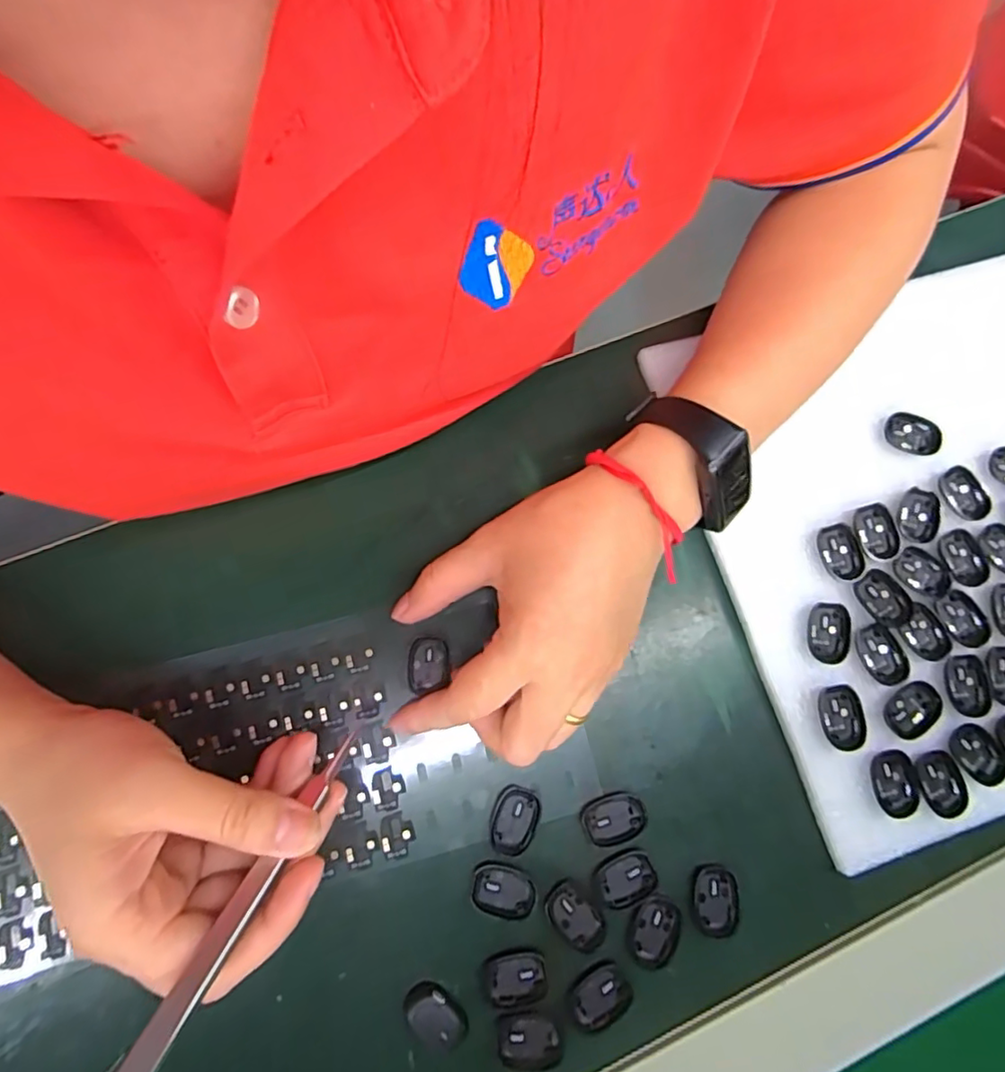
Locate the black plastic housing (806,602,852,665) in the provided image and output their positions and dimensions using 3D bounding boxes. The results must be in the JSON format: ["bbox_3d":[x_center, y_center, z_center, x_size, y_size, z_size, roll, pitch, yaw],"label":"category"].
[{"bbox_3d":[0.153,0.045,0.278,0.019,0.004,0.027,11,77,1],"label":"black plastic housing"}]

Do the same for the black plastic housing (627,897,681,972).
[{"bbox_3d":[0.066,0.171,0.257,0.021,0.004,0.028,20,77,3],"label":"black plastic housing"}]

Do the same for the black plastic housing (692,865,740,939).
[{"bbox_3d":[0.093,0.159,0.260,0.020,0.004,0.028,2,77,-1],"label":"black plastic housing"}]

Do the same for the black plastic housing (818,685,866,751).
[{"bbox_3d":[0.154,0.082,0.270,0.019,0.004,0.027,4,77,-1],"label":"black plastic housing"}]

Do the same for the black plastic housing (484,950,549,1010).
[{"bbox_3d":[0.006,0.187,0.250,0.025,0.004,0.020,-12,78,-4],"label":"black plastic housing"}]

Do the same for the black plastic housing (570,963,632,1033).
[{"bbox_3d":[0.041,0.195,0.251,0.025,0.004,0.020,-34,80,-9],"label":"black plastic housing"}]

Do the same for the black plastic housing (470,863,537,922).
[{"bbox_3d":[0.000,0.154,0.258,0.029,0.004,0.021,16,77,2],"label":"black plastic housing"}]

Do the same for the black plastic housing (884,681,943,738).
[{"bbox_3d":[0.188,0.080,0.273,0.021,0.004,0.028,43,80,7],"label":"black plastic housing"}]

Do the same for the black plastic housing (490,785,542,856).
[{"bbox_3d":[0.005,0.126,0.264,0.020,0.005,0.028,17,77,2],"label":"black plastic housing"}]

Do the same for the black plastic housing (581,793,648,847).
[{"bbox_3d":[0.050,0.127,0.266,0.028,0.004,0.020,-11,78,-4],"label":"black plastic housing"}]

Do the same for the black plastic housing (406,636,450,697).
[{"bbox_3d":[-0.034,0.060,0.275,0.019,0.004,0.026,-4,77,-3],"label":"black plastic housing"}]

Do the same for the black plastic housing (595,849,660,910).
[{"bbox_3d":[0.054,0.151,0.261,0.025,0.004,0.021,-18,78,-6],"label":"black plastic housing"}]

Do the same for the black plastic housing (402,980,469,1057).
[{"bbox_3d":[-0.028,0.199,0.247,0.018,0.005,0.028,-42,82,-10],"label":"black plastic housing"}]

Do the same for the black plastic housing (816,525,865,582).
[{"bbox_3d":[0.162,0.008,0.286,0.020,0.004,0.027,-6,78,-3],"label":"black plastic housing"}]

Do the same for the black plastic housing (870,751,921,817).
[{"bbox_3d":[0.176,0.110,0.267,0.021,0.004,0.028,-5,77,-3],"label":"black plastic housing"}]

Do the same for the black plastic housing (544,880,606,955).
[{"bbox_3d":[0.031,0.165,0.257,0.018,0.004,0.030,-39,81,-9],"label":"black plastic housing"}]

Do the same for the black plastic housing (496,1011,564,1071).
[{"bbox_3d":[0.011,0.209,0.246,0.026,0.004,0.021,-7,78,-3],"label":"black plastic housing"}]

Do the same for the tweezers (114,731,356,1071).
[{"bbox_3d":[-0.094,0.134,0.196,0.010,0.004,0.144,26,44,4],"label":"tweezers"}]

